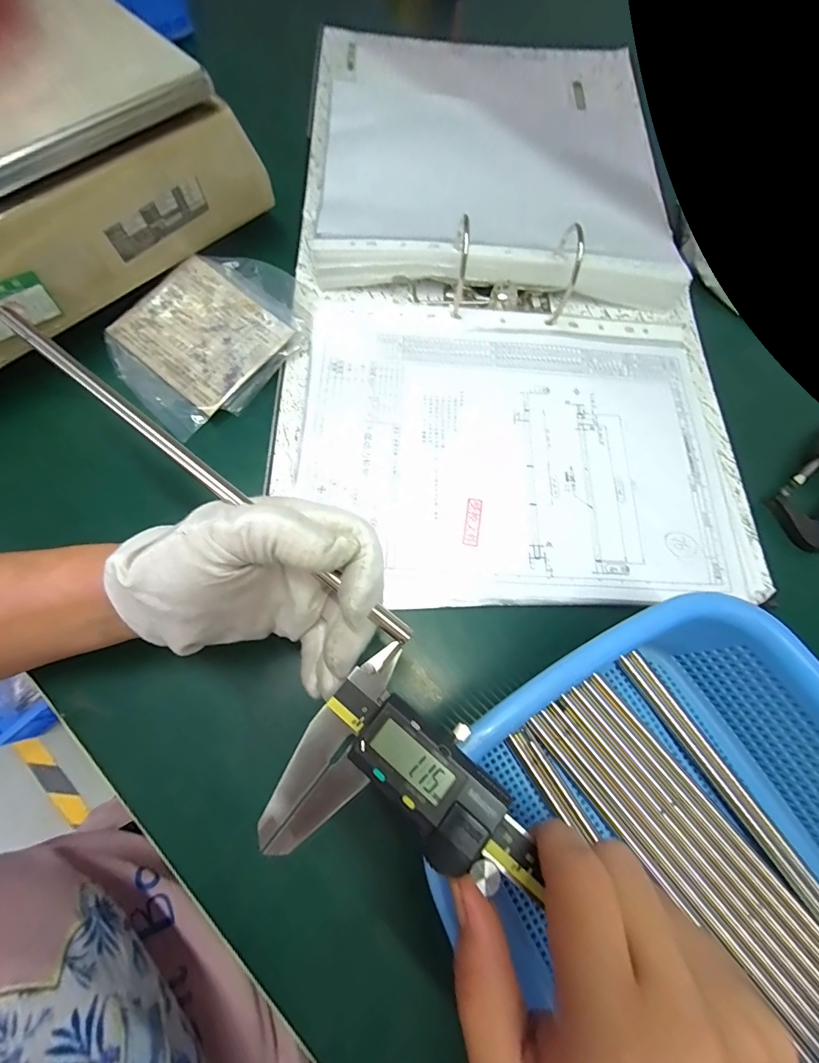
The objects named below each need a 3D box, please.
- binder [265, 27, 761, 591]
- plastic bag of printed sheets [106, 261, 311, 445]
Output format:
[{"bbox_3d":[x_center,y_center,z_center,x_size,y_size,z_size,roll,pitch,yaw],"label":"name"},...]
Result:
[{"bbox_3d":[0.081,-0.229,0.347,0.331,0.035,0.572,2,73,-1],"label":"binder"},{"bbox_3d":[-0.147,-0.151,0.315,0.112,0.018,0.147,41,76,10],"label":"plastic bag of printed sheets"}]

